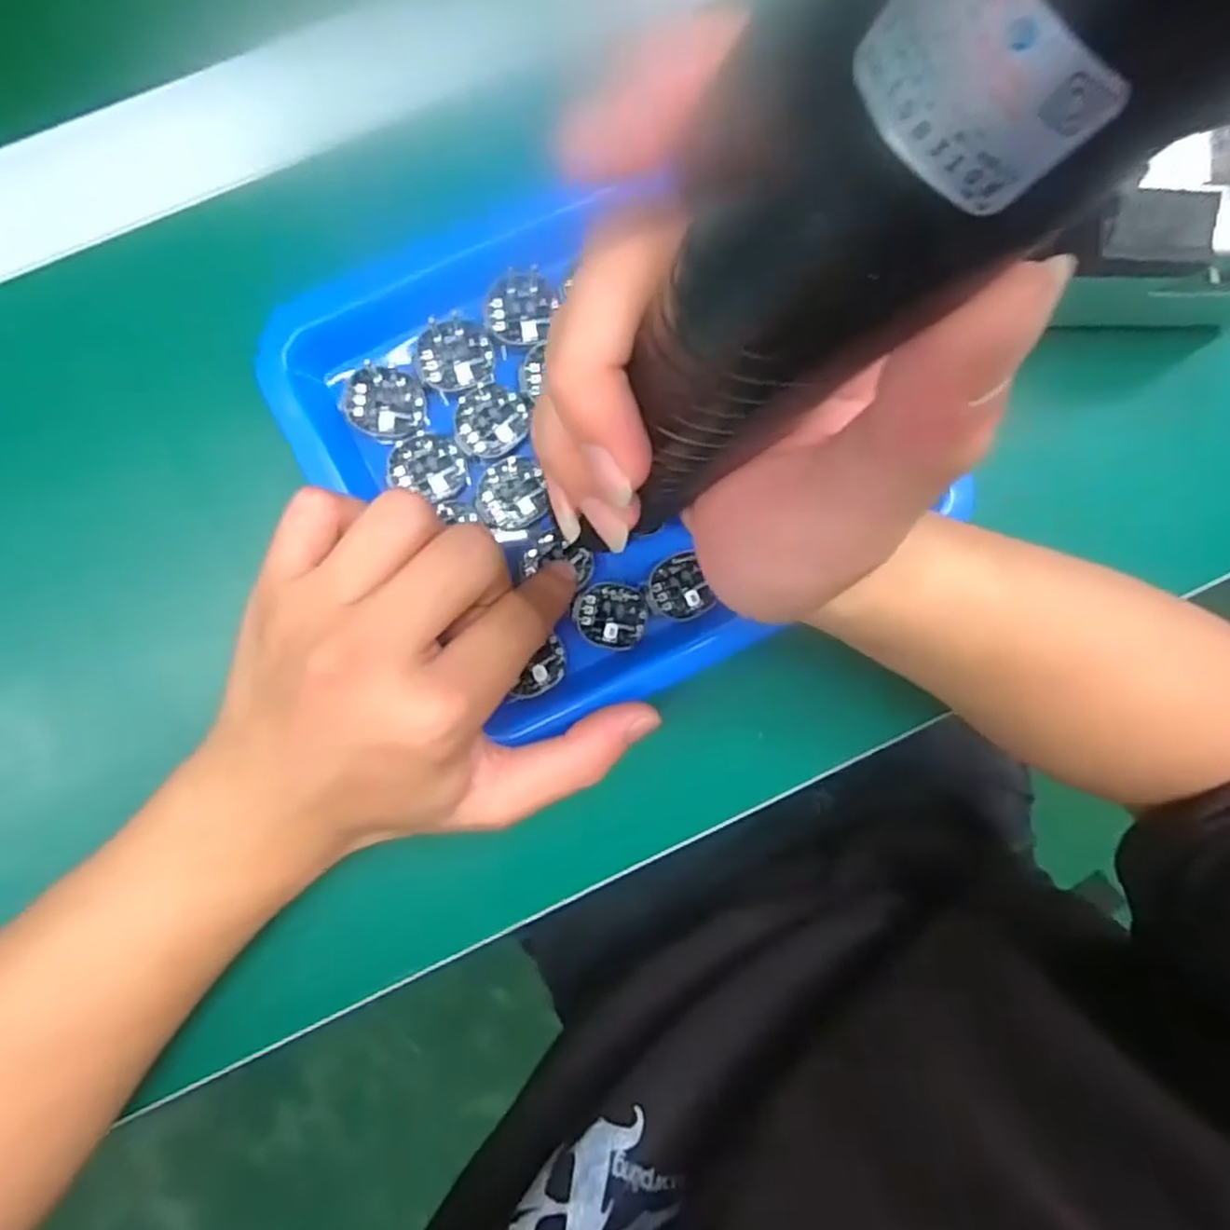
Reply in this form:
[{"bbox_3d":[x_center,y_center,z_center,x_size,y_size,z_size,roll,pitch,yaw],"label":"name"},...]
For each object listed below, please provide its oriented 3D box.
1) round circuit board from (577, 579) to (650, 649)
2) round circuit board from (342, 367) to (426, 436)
[{"bbox_3d":[-0.001,0.000,0.284,0.028,0.004,0.024,18,91,-7],"label":"round circuit board"},{"bbox_3d":[-0.083,-0.077,0.270,0.028,0.004,0.023,1,93,-6],"label":"round circuit board"}]

